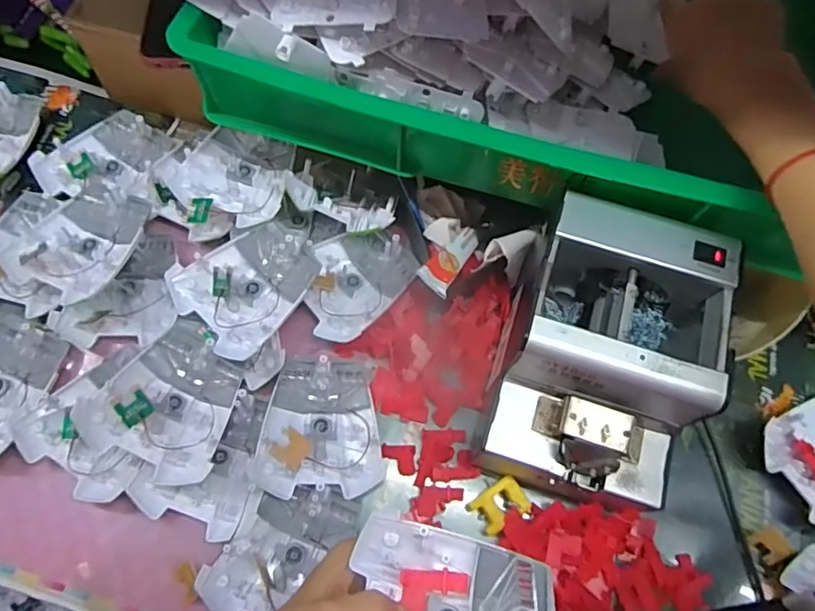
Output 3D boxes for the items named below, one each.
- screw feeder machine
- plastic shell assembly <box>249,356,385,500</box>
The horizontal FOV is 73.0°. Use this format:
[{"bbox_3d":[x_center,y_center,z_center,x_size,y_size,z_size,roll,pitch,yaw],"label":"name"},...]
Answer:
[{"bbox_3d":[0.138,0.042,0.406,0.121,0.142,0.179,18,69,5],"label":"screw feeder machine"},{"bbox_3d":[-0.068,0.096,0.445,0.094,0.021,0.107,2,69,-1],"label":"plastic shell assembly"}]

